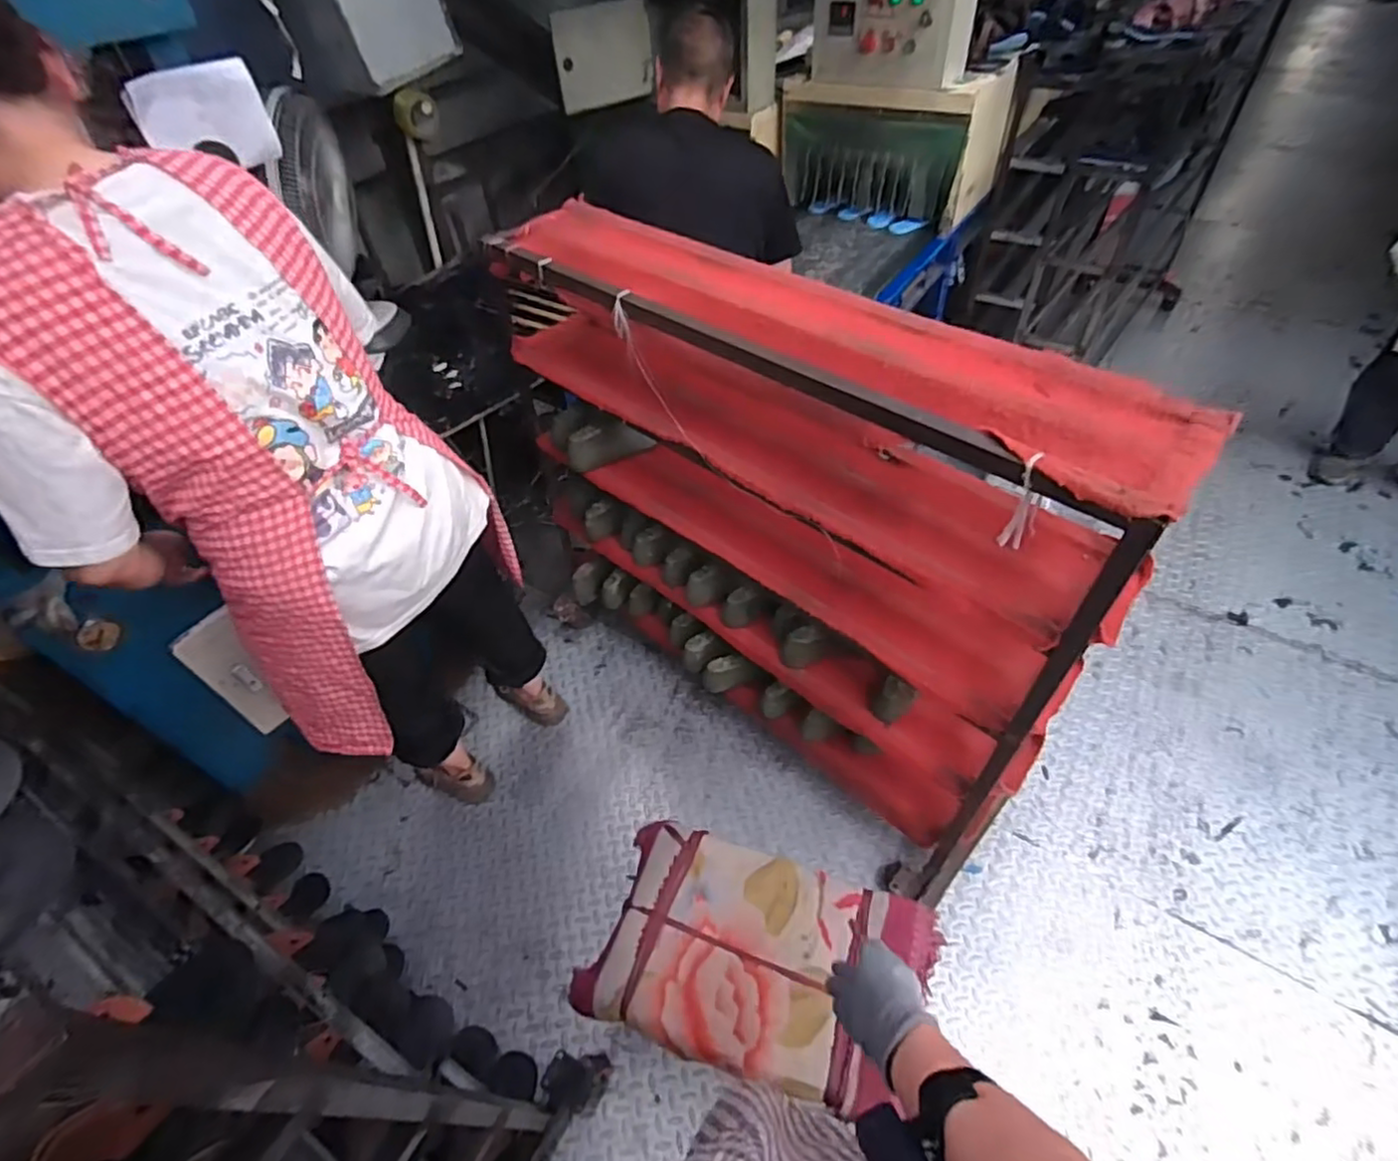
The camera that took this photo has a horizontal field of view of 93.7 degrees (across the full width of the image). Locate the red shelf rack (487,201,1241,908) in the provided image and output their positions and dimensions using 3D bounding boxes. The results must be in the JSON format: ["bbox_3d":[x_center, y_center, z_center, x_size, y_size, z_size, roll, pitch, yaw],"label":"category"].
[{"bbox_3d":[0.134,-0.081,1.285,1.142,0.929,0.301,35,61,30],"label":"red shelf rack"}]

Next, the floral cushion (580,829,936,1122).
[{"bbox_3d":[0.082,0.540,0.946,0.452,0.039,0.278,13,52,14],"label":"floral cushion"}]

